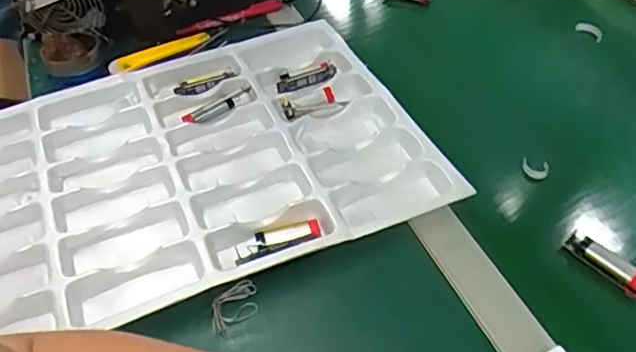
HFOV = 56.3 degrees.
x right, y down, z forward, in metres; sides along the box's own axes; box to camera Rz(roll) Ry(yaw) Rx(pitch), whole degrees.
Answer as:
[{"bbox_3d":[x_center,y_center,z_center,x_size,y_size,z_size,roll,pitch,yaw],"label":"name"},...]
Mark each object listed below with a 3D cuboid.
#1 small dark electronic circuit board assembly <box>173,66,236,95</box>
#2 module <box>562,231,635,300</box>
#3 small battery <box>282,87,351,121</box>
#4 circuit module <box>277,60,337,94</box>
[{"bbox_3d":[-0.120,-0.099,0.637,0.067,0.009,0.023,-19,47,-15],"label":"small dark electronic circuit board assembly"},{"bbox_3d":[0.229,0.069,0.471,0.018,0.018,0.069,-30,51,-25],"label":"module"},{"bbox_3d":[-0.005,-0.075,0.605,0.061,0.006,0.036,-15,46,-12],"label":"small battery"},{"bbox_3d":[-0.012,-0.106,0.642,0.071,0.007,0.026,-22,48,-18],"label":"circuit module"}]

